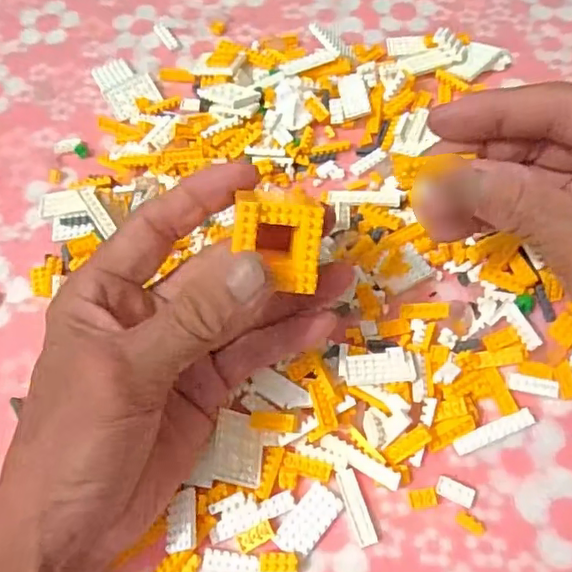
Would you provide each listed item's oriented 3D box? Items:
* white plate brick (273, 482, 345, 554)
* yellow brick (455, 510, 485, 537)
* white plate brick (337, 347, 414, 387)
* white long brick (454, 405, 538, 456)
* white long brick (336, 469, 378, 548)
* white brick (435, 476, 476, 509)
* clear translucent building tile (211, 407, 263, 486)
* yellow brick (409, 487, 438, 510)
[{"bbox_3d":[0.010,0.101,0.253,0.016,0.004,0.031,35,69,19],"label":"white plate brick"},{"bbox_3d":[0.080,0.103,0.253,0.012,0.004,0.006,26,67,16],"label":"yellow brick"},{"bbox_3d":[0.043,0.038,0.274,0.033,0.004,0.016,-7,64,7],"label":"white plate brick"},{"bbox_3d":[0.097,0.067,0.271,0.040,0.004,0.008,-21,63,-8],"label":"white long brick"},{"bbox_3d":[0.031,0.097,0.258,0.009,0.005,0.032,-17,63,-6],"label":"white long brick"},{"bbox_3d":[0.075,0.091,0.259,0.016,0.004,0.009,21,66,14],"label":"white brick"},{"bbox_3d":[-0.021,0.074,0.267,0.022,0.004,0.032,15,56,-14],"label":"clear translucent building tile"},{"bbox_3d":[0.061,0.094,0.259,0.012,0.004,0.008,-8,62,-1],"label":"yellow brick"}]

